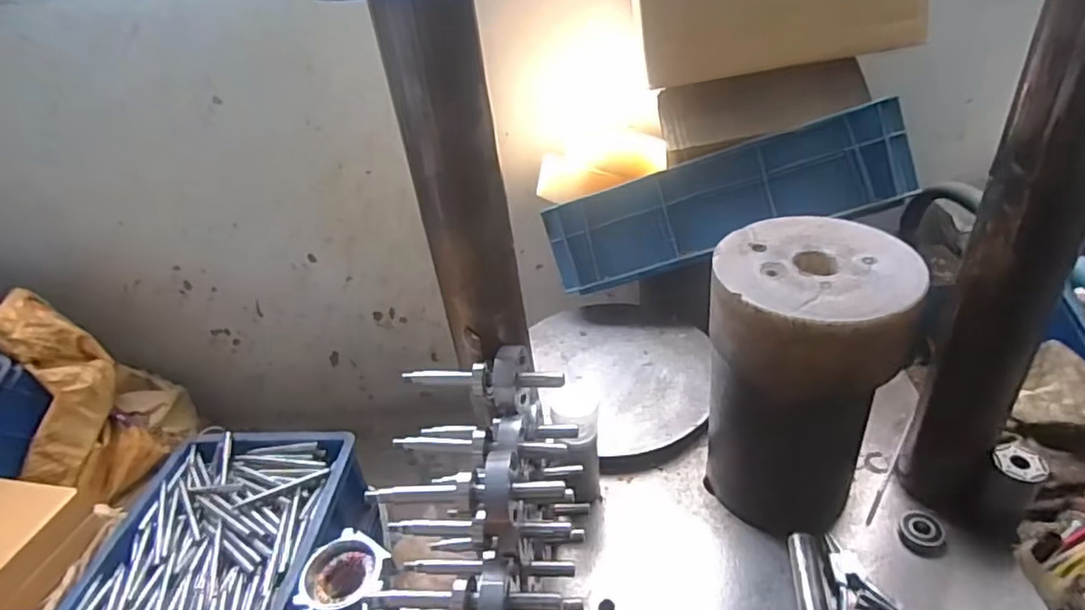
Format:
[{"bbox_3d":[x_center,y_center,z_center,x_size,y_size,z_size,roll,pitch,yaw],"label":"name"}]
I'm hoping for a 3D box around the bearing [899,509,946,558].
[{"bbox_3d":[0.334,0.199,0.542,0.035,0.016,0.036,-5,35,4],"label":"bearing"}]

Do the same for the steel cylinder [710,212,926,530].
[{"bbox_3d":[0.216,0.073,0.533,0.134,0.251,0.135,8,37,21],"label":"steel cylinder"}]

